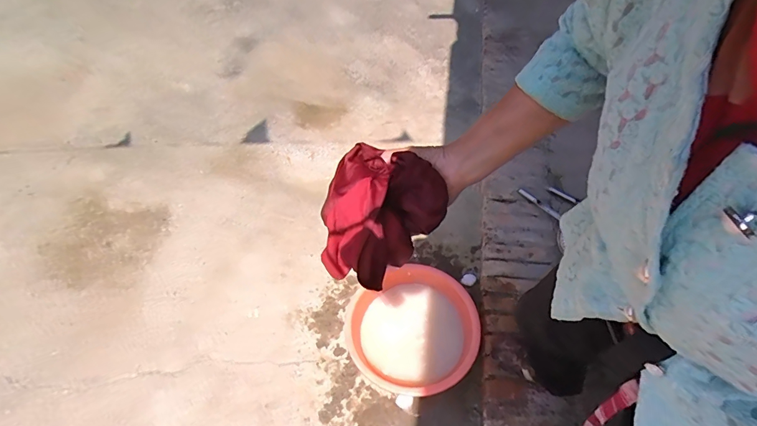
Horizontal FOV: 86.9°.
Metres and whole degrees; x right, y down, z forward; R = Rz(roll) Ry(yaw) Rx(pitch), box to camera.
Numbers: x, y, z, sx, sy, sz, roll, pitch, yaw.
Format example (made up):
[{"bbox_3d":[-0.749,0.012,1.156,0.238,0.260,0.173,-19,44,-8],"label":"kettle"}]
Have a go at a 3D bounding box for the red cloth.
[{"bbox_3d":[-0.011,-0.004,0.480,0.147,0.093,0.136,-35,59,-21],"label":"red cloth"}]

